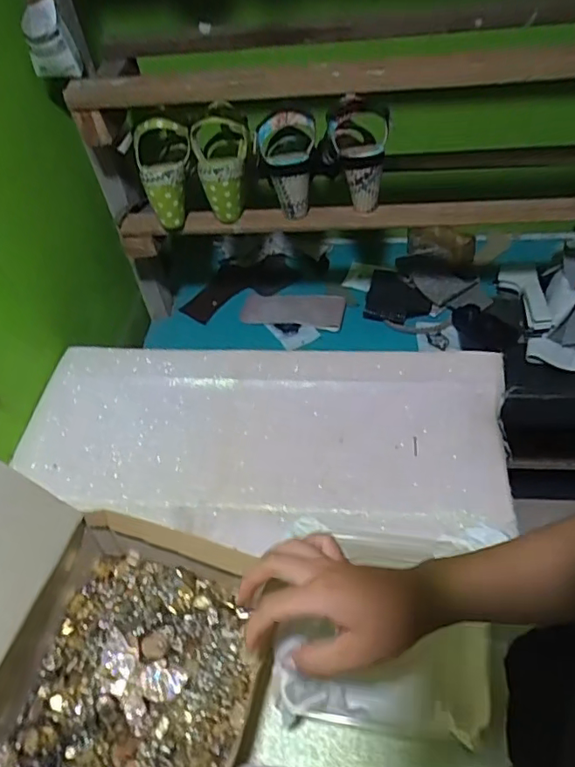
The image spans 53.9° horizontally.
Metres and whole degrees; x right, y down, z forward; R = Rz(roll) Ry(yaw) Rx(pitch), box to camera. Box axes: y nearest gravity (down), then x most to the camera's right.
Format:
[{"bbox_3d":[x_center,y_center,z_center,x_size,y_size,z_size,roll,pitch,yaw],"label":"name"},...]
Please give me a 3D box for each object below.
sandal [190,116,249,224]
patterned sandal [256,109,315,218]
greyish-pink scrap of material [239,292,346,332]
[{"bbox_3d":[-0.086,-0.296,0.788,0.076,0.131,0.075,-13,48,-5],"label":"sandal"},{"bbox_3d":[0.002,-0.306,0.780,0.085,0.134,0.093,-6,48,2],"label":"patterned sandal"},{"bbox_3d":[0.009,-0.139,1.052,0.187,0.008,0.090,3,49,9],"label":"greyish-pink scrap of material"}]

